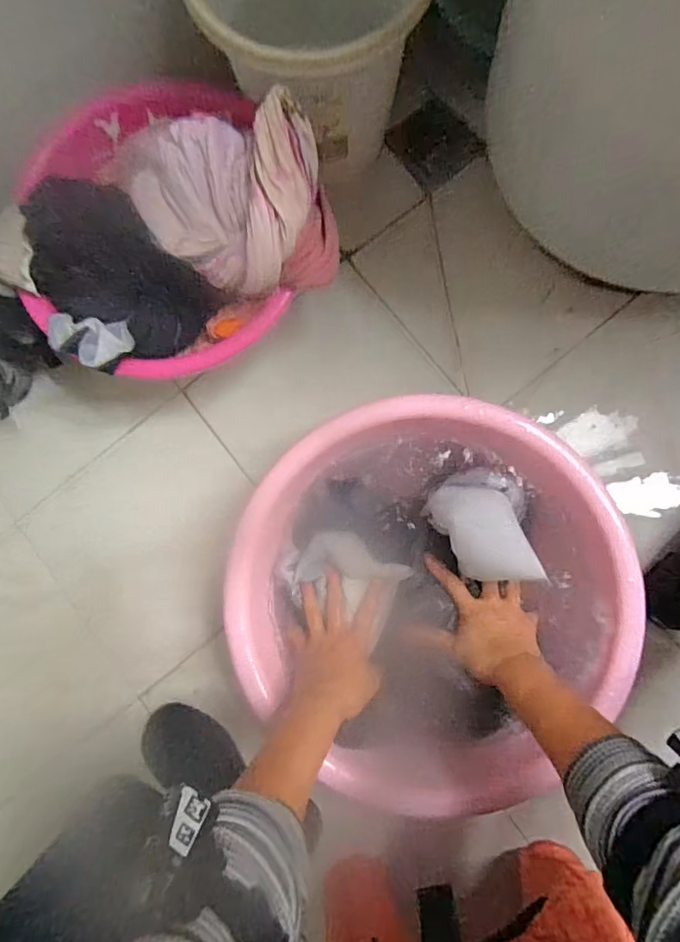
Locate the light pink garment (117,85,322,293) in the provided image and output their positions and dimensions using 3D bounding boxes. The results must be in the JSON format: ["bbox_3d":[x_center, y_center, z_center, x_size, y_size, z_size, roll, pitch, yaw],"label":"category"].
[{"bbox_3d":[-0.118,-0.271,0.507,0.192,0.075,0.156,-6,85,4],"label":"light pink garment"}]

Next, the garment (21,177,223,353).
[{"bbox_3d":[-0.273,-0.234,0.602,0.234,0.087,0.151,44,90,7],"label":"garment"}]

